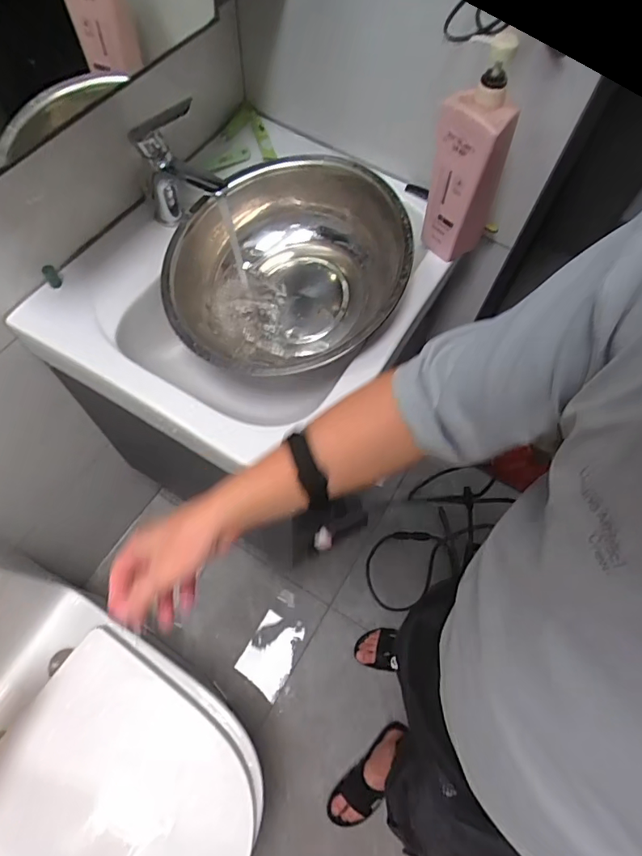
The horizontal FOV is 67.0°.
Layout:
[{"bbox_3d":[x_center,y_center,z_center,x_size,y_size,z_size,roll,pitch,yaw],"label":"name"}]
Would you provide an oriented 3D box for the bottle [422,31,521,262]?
[{"bbox_3d":[0.209,-0.372,0.683,0.106,0.283,0.069,25,65,9],"label":"bottle"}]

